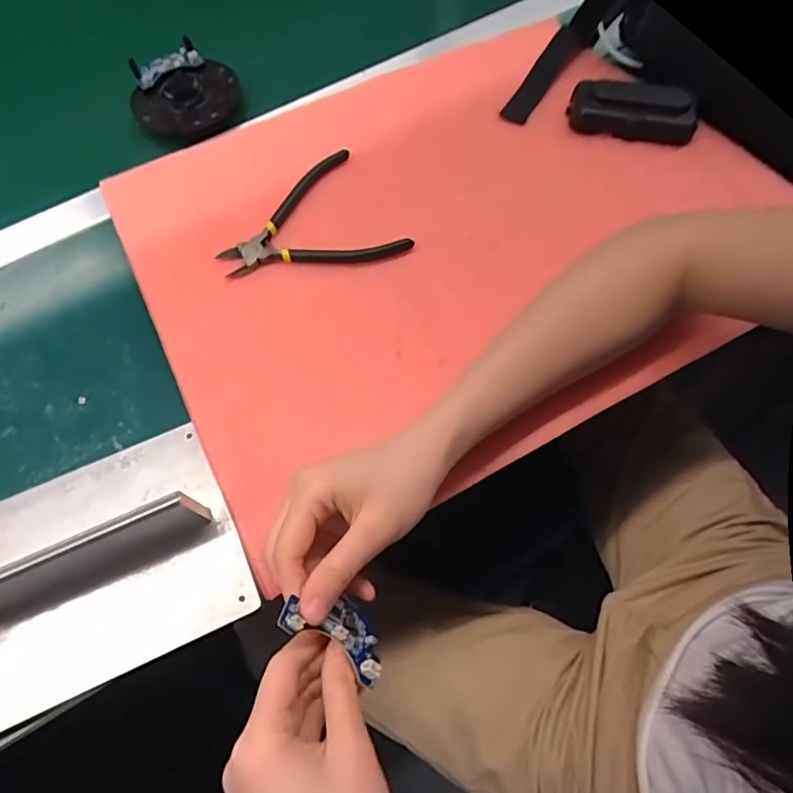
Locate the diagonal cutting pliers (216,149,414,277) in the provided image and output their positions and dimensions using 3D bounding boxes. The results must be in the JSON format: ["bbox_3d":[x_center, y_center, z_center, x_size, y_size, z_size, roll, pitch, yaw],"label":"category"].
[{"bbox_3d":[-0.075,-0.137,0.448,0.140,0.014,0.117,-31,69,-10],"label":"diagonal cutting pliers"}]

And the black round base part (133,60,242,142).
[{"bbox_3d":[-0.204,-0.290,0.525,0.100,0.020,0.089,-11,67,-2],"label":"black round base part"}]

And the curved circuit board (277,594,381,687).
[{"bbox_3d":[-0.031,0.121,0.282,0.061,0.007,0.031,41,38,-16],"label":"curved circuit board"}]

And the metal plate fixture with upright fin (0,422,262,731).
[{"bbox_3d":[-0.205,0.103,0.327,0.197,0.053,0.135,-23,68,-7],"label":"metal plate fixture with upright fin"}]

